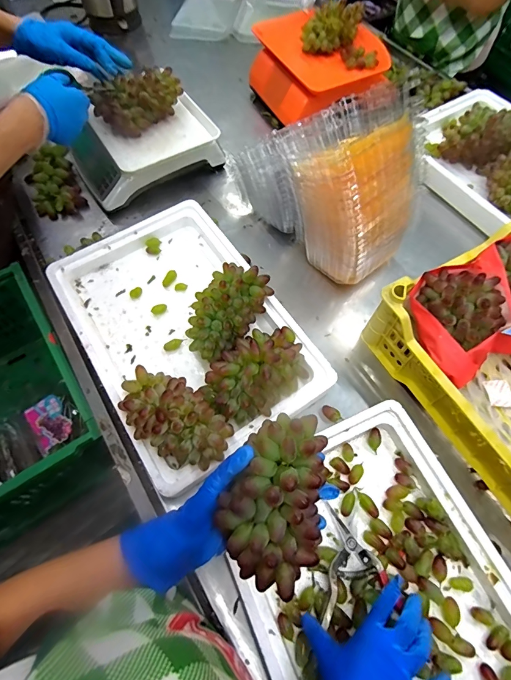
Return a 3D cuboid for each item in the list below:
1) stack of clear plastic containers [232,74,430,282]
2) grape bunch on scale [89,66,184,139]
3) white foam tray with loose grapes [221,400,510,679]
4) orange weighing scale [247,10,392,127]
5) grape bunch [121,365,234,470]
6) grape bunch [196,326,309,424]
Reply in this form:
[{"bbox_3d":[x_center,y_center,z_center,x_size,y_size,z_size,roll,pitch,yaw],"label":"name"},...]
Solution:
[{"bbox_3d":[0.124,-0.275,0.592,0.160,0.221,0.288,-37,70,-17],"label":"stack of clear plastic containers"},{"bbox_3d":[-0.223,-0.465,0.685,0.164,0.078,0.079,-41,71,-18],"label":"grape bunch on scale"},{"bbox_3d":[0.165,0.324,0.415,0.306,0.043,0.443,-25,67,-12],"label":"white foam tray with loose grapes"},{"bbox_3d":[0.137,-0.615,0.816,0.241,0.136,0.236,-23,66,-11],"label":"orange weighing scale"},{"bbox_3d":[-0.112,0.109,0.488,0.167,0.082,0.091,42,71,18],"label":"grape bunch"},{"bbox_3d":[0.007,0.041,0.510,0.108,0.063,0.166,40,70,17],"label":"grape bunch"}]

